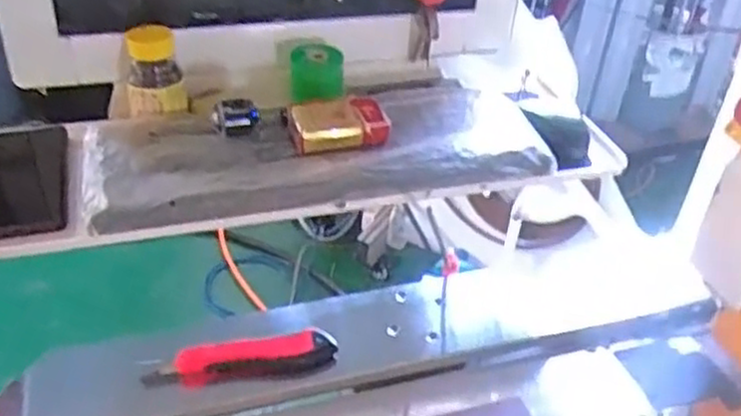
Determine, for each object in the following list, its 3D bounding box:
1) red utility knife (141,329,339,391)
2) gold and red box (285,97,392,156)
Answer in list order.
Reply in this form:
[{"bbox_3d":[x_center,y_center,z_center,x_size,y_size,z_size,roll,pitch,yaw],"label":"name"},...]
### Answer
[{"bbox_3d":[-0.122,0.143,0.716,0.178,0.043,0.033,-4,37,-13],"label":"red utility knife"},{"bbox_3d":[-0.033,-0.087,0.757,0.096,0.029,0.065,-5,37,-14],"label":"gold and red box"}]

